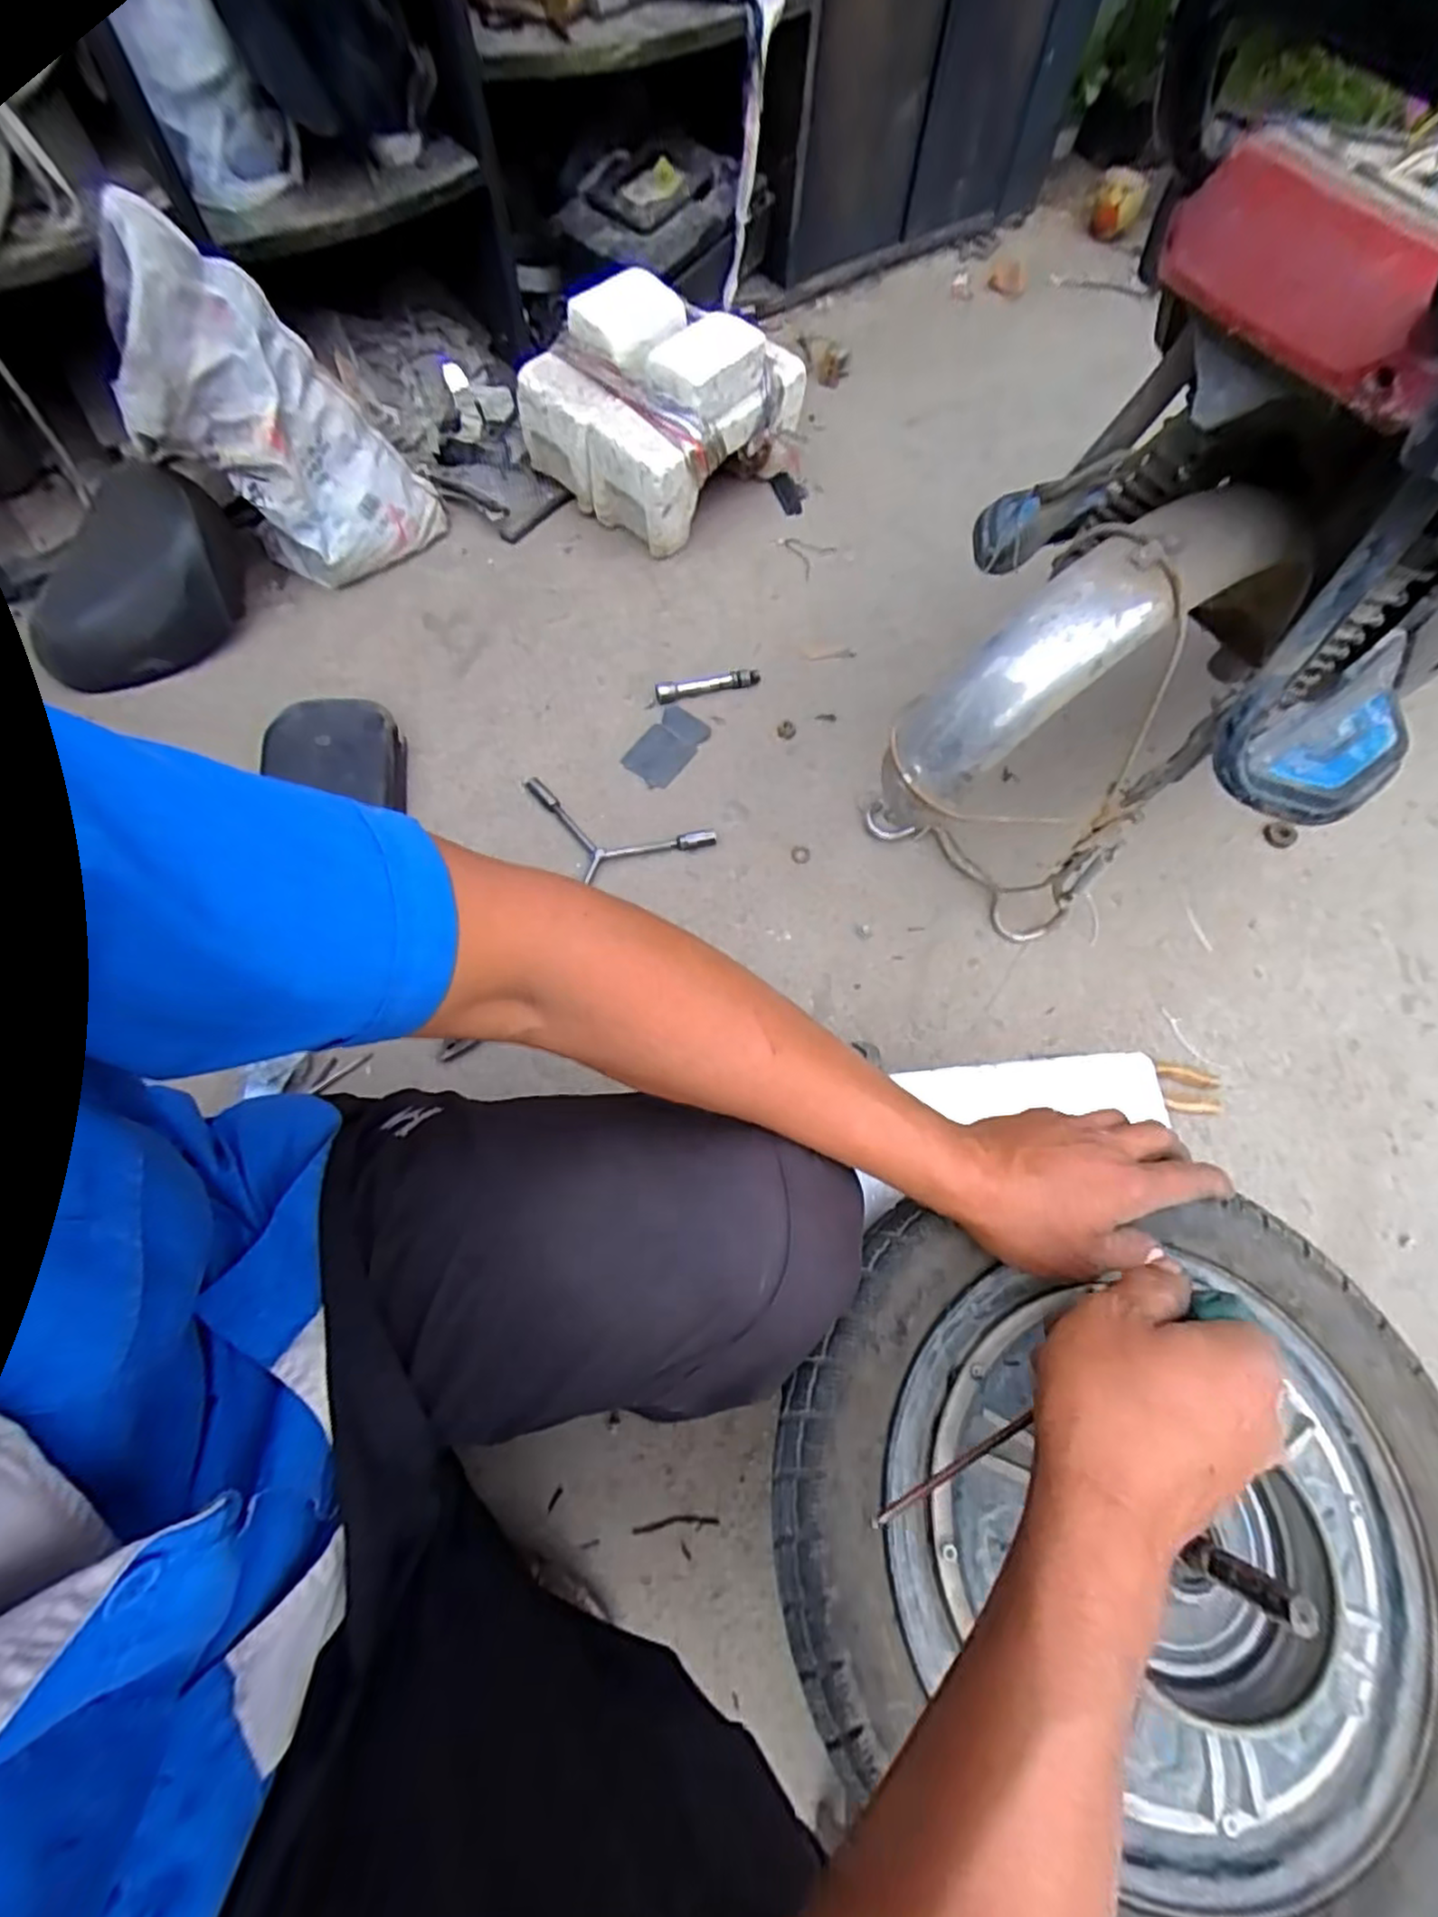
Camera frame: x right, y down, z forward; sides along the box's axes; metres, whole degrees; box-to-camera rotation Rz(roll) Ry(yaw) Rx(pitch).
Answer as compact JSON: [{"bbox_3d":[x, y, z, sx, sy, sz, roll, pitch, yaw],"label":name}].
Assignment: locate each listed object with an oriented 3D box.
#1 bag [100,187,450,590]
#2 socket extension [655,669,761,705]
[{"bbox_3d":[-0.545,-0.664,0.893,0.297,0.352,0.154,-24,70,-13],"label":"bag"},{"bbox_3d":[-0.016,-0.382,0.999,0.146,0.024,0.029,-10,67,-5],"label":"socket extension"}]

